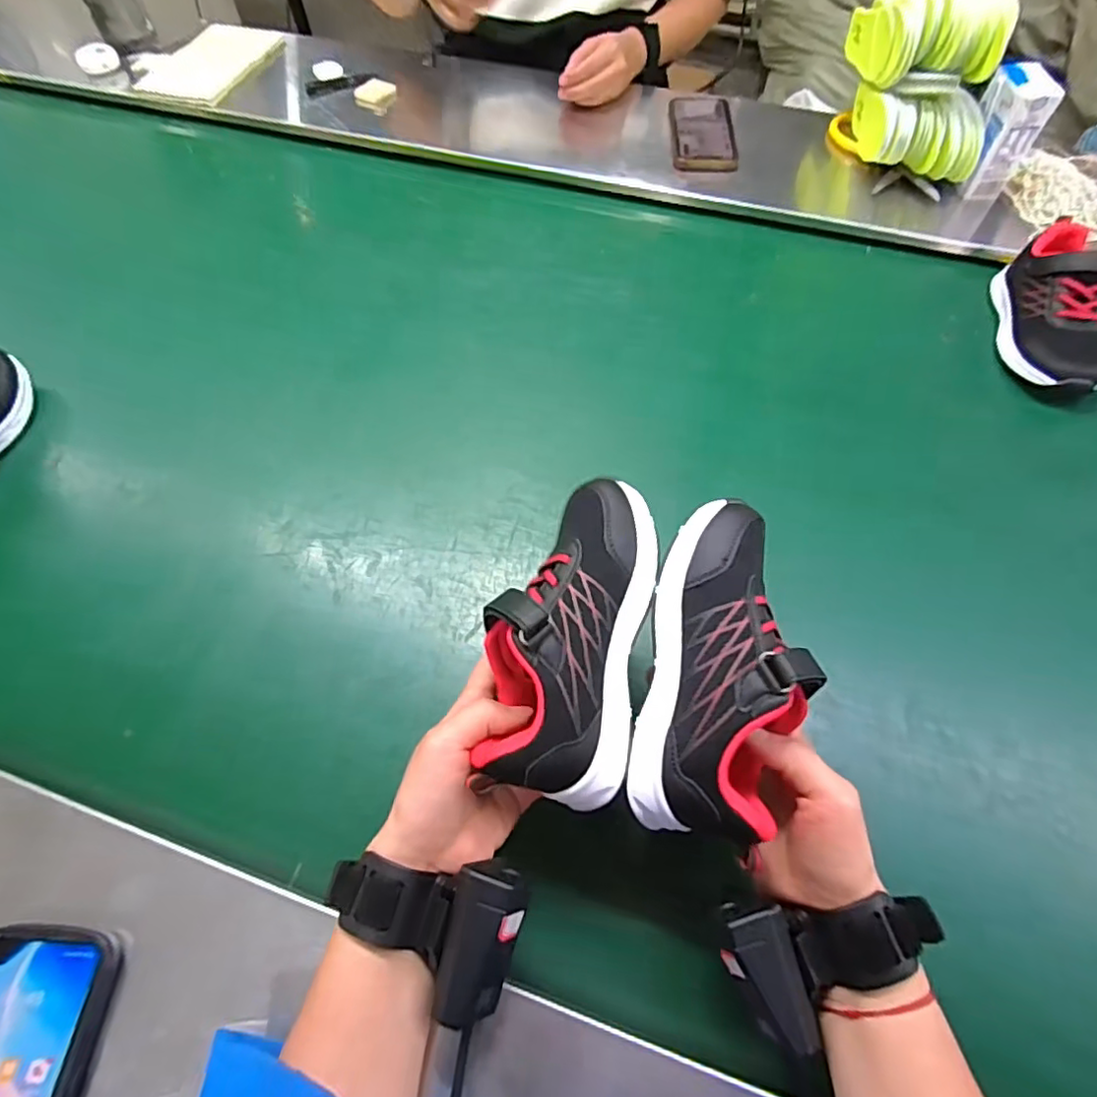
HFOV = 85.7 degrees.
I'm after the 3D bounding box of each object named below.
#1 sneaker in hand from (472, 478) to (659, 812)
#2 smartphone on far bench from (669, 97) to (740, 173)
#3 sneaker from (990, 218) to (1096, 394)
[{"bbox_3d":[0.011,0.043,0.327,0.086,0.063,0.179,11,72,7],"label":"sneaker in hand"},{"bbox_3d":[0.196,-0.532,0.753,0.078,0.017,0.149,1,61,7],"label":"smartphone on far bench"},{"bbox_3d":[0.498,-0.241,0.578,0.081,0.069,0.185,14,61,9],"label":"sneaker"}]

